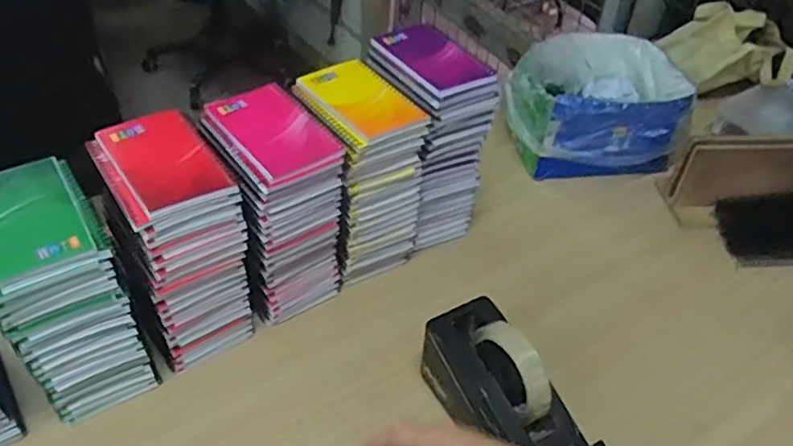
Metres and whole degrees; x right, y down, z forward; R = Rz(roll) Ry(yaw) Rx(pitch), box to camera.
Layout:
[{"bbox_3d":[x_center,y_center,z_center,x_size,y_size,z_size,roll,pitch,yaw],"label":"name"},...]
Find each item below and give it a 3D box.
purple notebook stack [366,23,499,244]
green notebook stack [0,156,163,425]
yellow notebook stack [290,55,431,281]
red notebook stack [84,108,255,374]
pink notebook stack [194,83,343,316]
[{"bbox_3d":[0.034,-0.095,0.772,0.104,0.231,0.140,-21,49,-24],"label":"purple notebook stack"},{"bbox_3d":[-0.307,0.071,0.585,0.093,0.212,0.130,-27,52,-29],"label":"green notebook stack"},{"bbox_3d":[-0.040,-0.052,0.748,0.106,0.234,0.125,-21,49,-24],"label":"yellow notebook stack"},{"bbox_3d":[-0.218,0.025,0.636,0.096,0.223,0.134,-26,51,-28],"label":"red notebook stack"},{"bbox_3d":[-0.132,-0.011,0.698,0.103,0.228,0.133,-25,51,-27],"label":"pink notebook stack"}]

